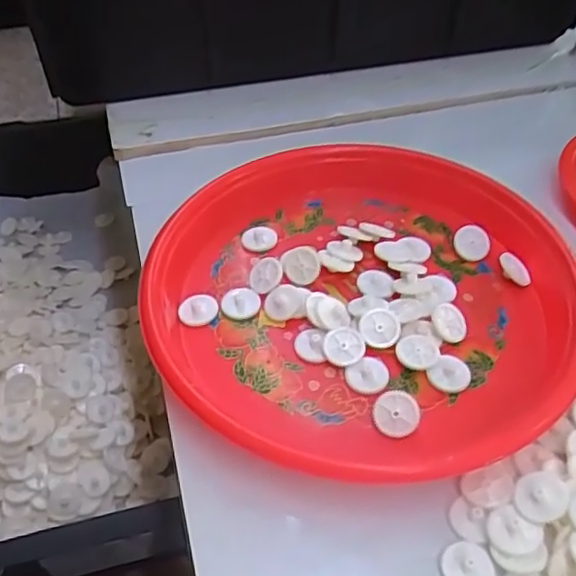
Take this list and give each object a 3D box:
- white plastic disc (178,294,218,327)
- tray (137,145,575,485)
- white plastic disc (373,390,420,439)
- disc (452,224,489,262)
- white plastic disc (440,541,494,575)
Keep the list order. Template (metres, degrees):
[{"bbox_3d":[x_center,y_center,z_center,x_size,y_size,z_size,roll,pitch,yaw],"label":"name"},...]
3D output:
[{"bbox_3d":[-0.050,0.012,0.349,0.021,0.004,0.021,0,48,0],"label":"white plastic disc"},{"bbox_3d":[0.047,-0.001,0.342,0.242,0.029,0.221,-28,53,-23],"label":"tray"},{"bbox_3d":[0.052,0.061,0.297,0.022,0.004,0.022,-3,77,14],"label":"white plastic disc"},{"bbox_3d":[0.113,-0.028,0.379,0.021,0.004,0.021,-1,83,7],"label":"disc"},{"bbox_3d":[0.074,0.115,0.254,0.020,0.004,0.021,0,48,0],"label":"white plastic disc"}]

